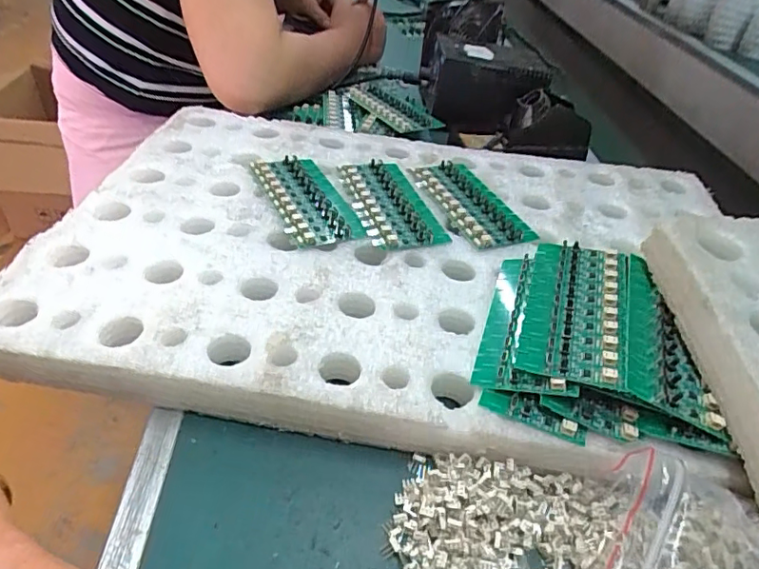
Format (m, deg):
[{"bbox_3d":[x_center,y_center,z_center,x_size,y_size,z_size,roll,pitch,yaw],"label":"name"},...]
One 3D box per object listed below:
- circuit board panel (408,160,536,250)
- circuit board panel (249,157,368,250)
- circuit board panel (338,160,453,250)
[{"bbox_3d":[0.082,-0.077,0.497,0.067,0.009,0.136,-10,41,-19],"label":"circuit board panel"},{"bbox_3d":[-0.064,-0.077,0.476,0.060,0.011,0.136,-13,42,-22],"label":"circuit board panel"},{"bbox_3d":[0.008,-0.074,0.483,0.067,0.009,0.129,-10,41,-19],"label":"circuit board panel"}]

